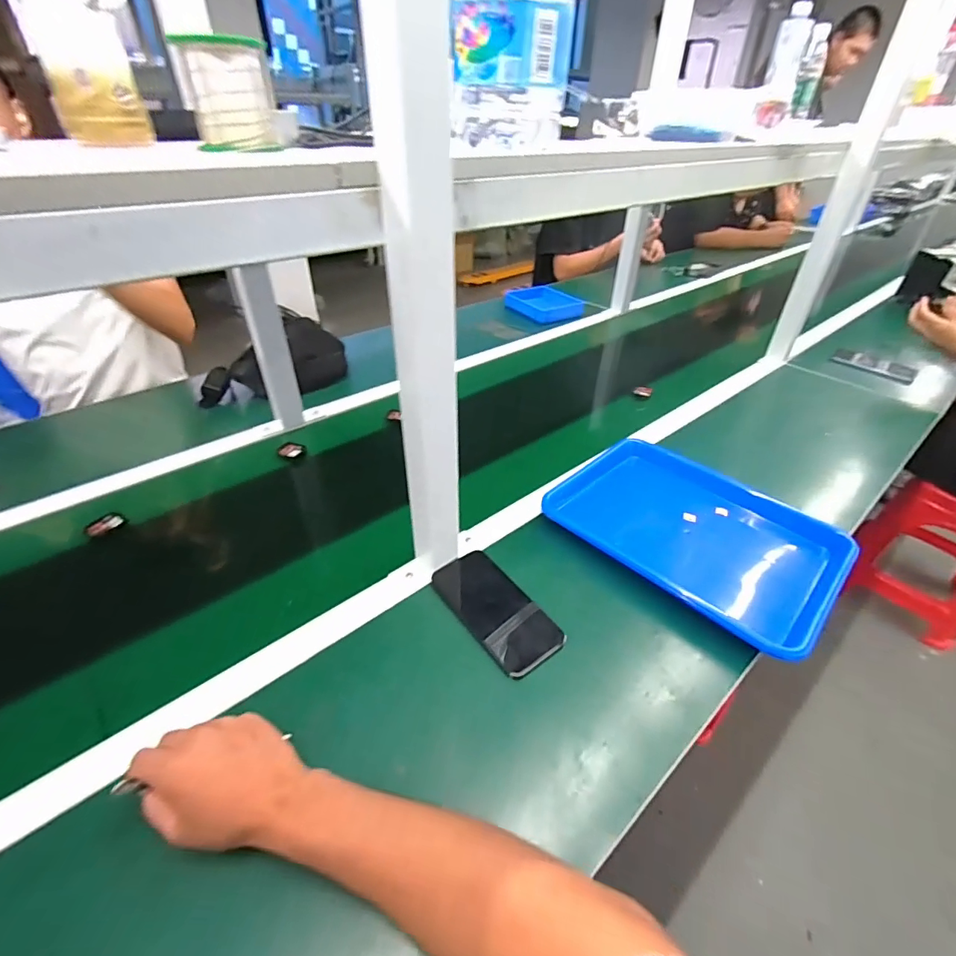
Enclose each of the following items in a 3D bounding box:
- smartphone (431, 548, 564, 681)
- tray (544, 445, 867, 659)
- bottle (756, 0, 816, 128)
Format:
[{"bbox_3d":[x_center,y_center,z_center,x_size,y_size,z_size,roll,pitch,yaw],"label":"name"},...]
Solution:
[{"bbox_3d":[0.020,0.148,0.534,0.075,0.015,0.158,-34,53,-21],"label":"smartphone"},{"bbox_3d":[0.295,0.060,0.630,0.329,0.032,0.260,32,47,33],"label":"tray"},{"bbox_3d":[0.693,-0.924,1.058,0.069,0.199,0.074,19,41,21],"label":"bottle"}]

